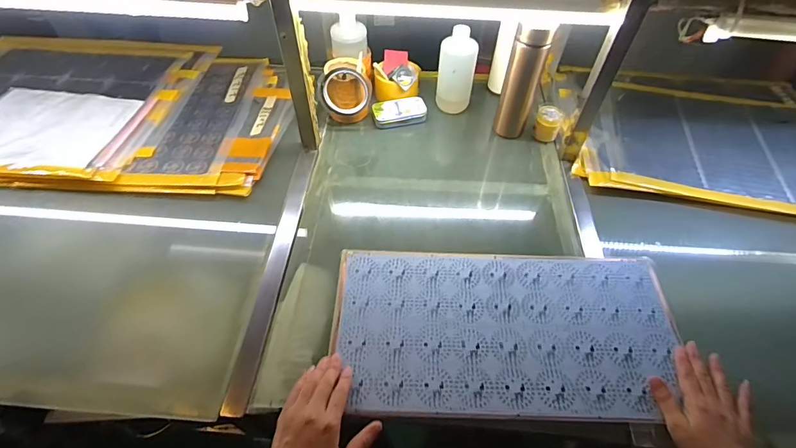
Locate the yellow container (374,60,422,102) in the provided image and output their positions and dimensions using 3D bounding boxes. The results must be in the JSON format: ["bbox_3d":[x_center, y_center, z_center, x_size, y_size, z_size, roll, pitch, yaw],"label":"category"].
[{"bbox_3d":[-0.002,-0.302,0.871,0.102,0.055,0.082,0,53,-1],"label":"yellow container"}]

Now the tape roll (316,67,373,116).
[{"bbox_3d":[-0.105,-0.263,0.791,0.104,0.099,0.035,-1,53,-2],"label":"tape roll"}]

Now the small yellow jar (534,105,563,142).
[{"bbox_3d":[0.298,-0.199,0.801,0.051,0.056,0.045,18,55,12],"label":"small yellow jar"}]

